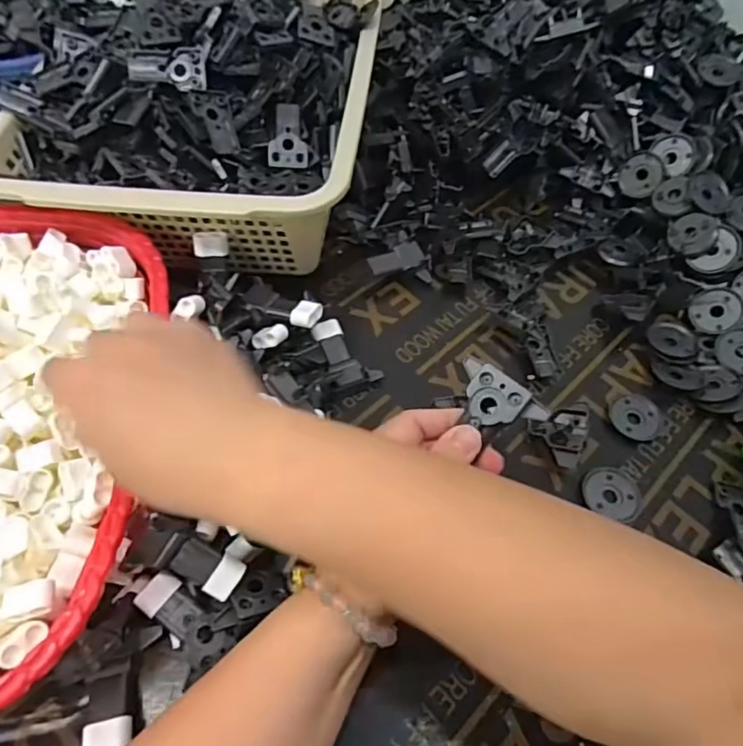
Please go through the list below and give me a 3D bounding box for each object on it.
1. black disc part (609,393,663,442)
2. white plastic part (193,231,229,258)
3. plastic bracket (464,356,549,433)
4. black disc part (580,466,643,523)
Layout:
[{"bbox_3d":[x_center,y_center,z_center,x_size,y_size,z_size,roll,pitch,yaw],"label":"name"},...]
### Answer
[{"bbox_3d":[0.220,0.037,0.471,0.043,0.004,0.042,-7,58,-9],"label":"black disc part"},{"bbox_3d":[-0.127,-0.101,0.449,0.026,0.013,0.017,-6,58,-8],"label":"white plastic part"},{"bbox_3d":[0.072,0.014,0.334,0.037,0.011,0.052,-38,74,13],"label":"plastic bracket"},{"bbox_3d":[0.184,0.091,0.434,0.042,0.005,0.041,2,57,-3],"label":"black disc part"}]

